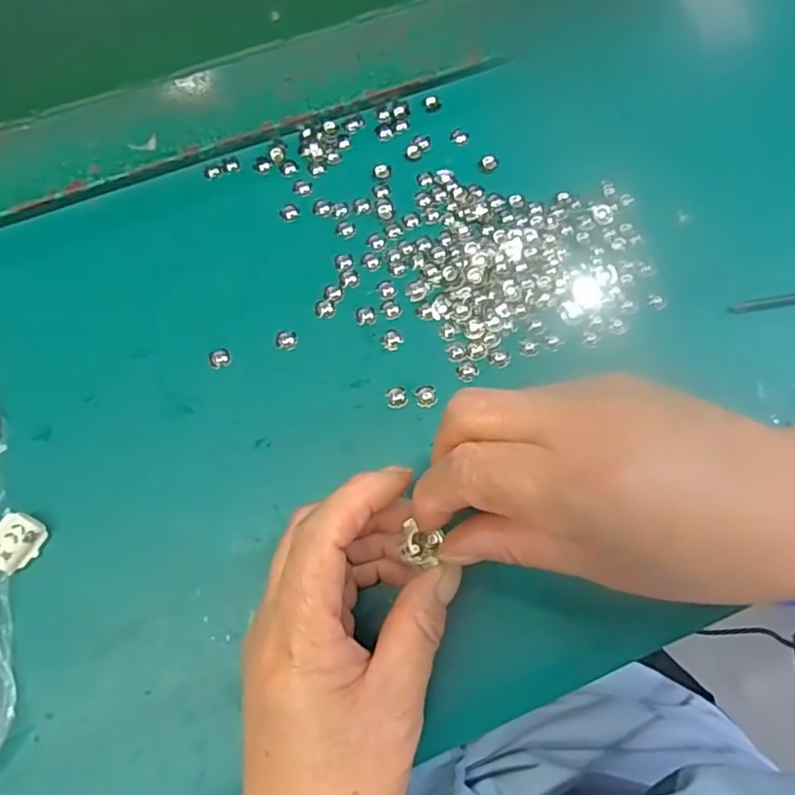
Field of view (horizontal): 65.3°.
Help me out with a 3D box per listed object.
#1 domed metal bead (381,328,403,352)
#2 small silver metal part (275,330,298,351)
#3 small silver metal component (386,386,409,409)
[{"bbox_3d":[-0.003,-0.028,0.300,0.009,0.004,0.011,31,75,8],"label":"domed metal bead"},{"bbox_3d":[-0.054,-0.028,0.298,0.011,0.004,0.010,-1,73,-1],"label":"small silver metal part"},{"bbox_3d":[0.000,-0.001,0.291,0.010,0.004,0.011,-14,74,-5],"label":"small silver metal component"}]

